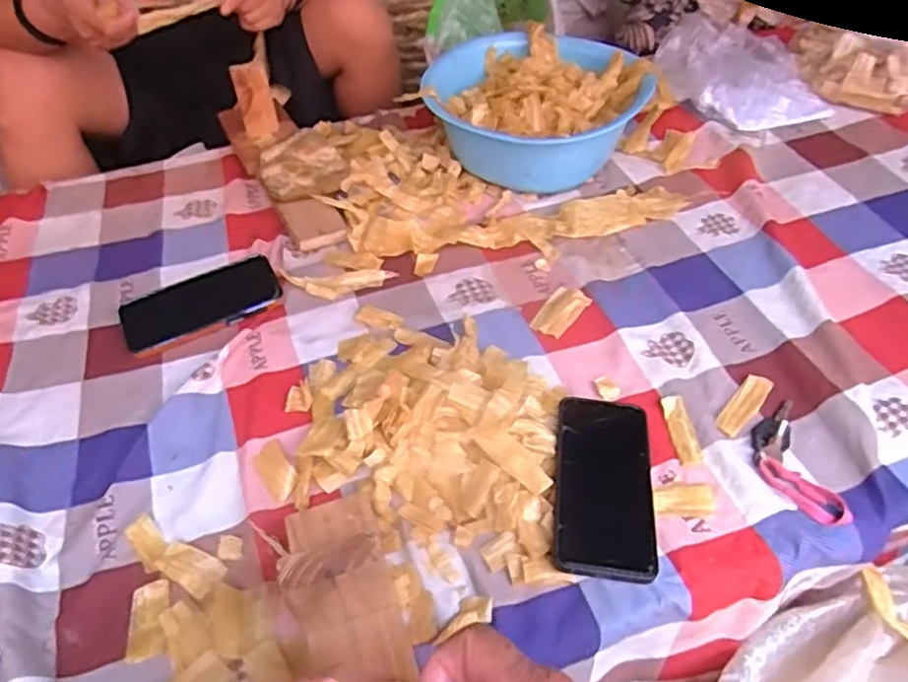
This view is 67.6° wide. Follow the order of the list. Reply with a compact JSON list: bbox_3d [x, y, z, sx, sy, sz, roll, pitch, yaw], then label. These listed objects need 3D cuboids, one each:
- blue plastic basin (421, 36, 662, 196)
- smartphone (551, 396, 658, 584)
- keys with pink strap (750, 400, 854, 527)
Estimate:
[{"bbox_3d":[0.105,-0.290,0.869,0.253,0.102,0.253,-2,47,2],"label":"blue plastic basin"},{"bbox_3d":[0.122,0.113,0.555,0.081,0.016,0.160,16,49,-7],"label":"smartphone"},{"bbox_3d":[0.280,0.098,0.563,0.054,0.016,0.118,-9,48,-2],"label":"keys with pink strap"}]

